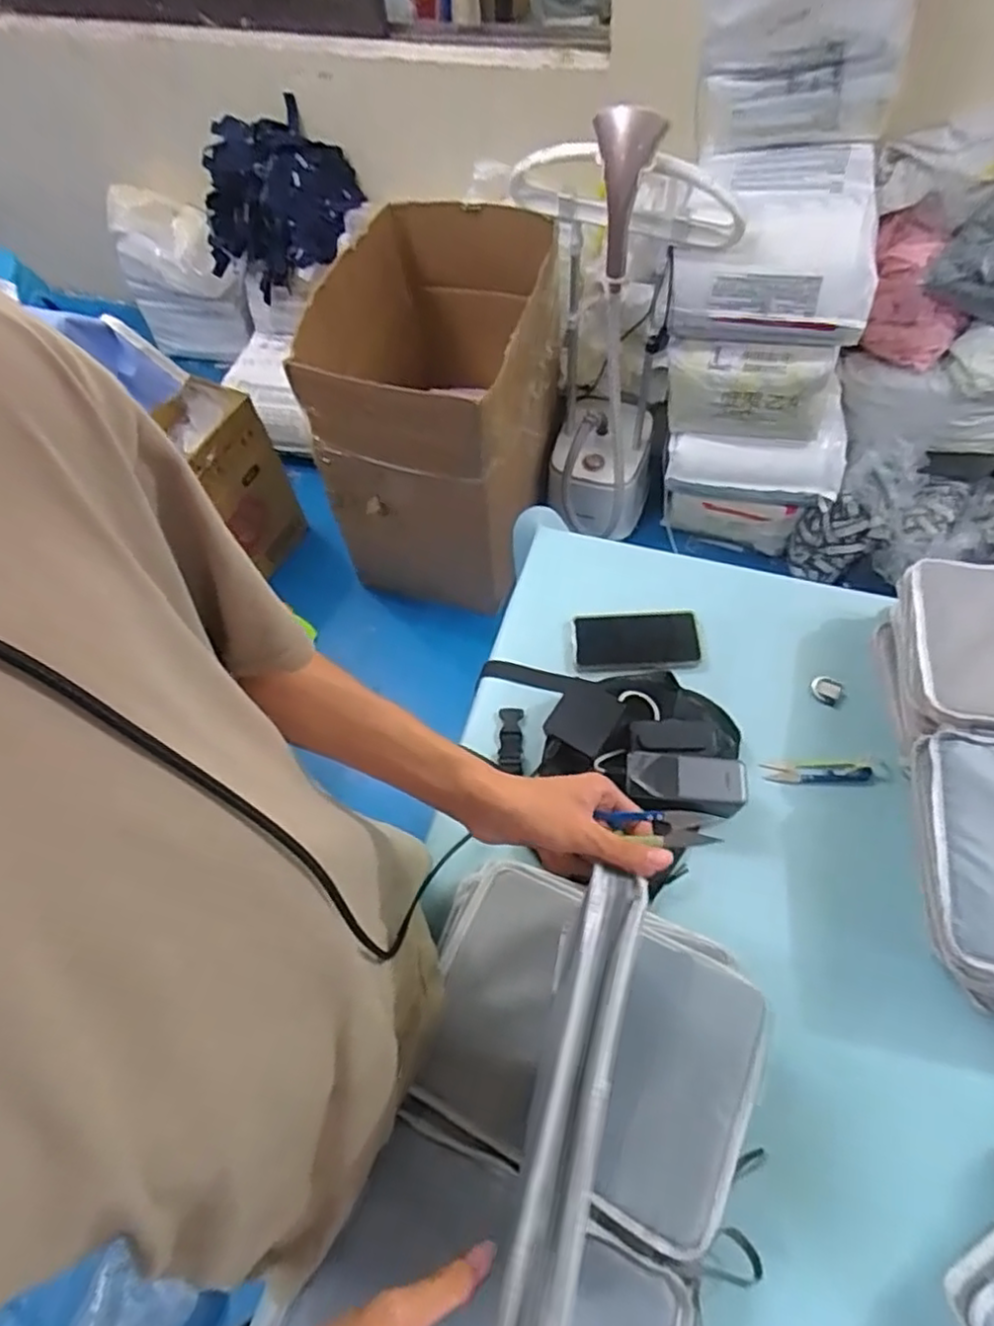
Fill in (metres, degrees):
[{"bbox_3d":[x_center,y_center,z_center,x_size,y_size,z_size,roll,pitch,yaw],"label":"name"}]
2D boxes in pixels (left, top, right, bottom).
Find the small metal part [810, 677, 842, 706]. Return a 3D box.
[{"bbox_3d":[0.408,0.034,0.849,0.035,0.009,0.032,32,68,20],"label":"small metal part"}]

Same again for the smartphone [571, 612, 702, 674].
[{"bbox_3d":[0.179,-0.026,0.877,0.158,0.013,0.086,-3,61,2],"label":"smartphone"}]

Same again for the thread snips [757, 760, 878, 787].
[{"bbox_3d":[0.375,0.129,0.795,0.125,0.006,0.027,0,61,4],"label":"thread snips"}]

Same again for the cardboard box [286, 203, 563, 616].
[{"bbox_3d":[-0.111,-0.578,1.610,0.459,0.627,0.611,9,62,9],"label":"cardboard box"}]

